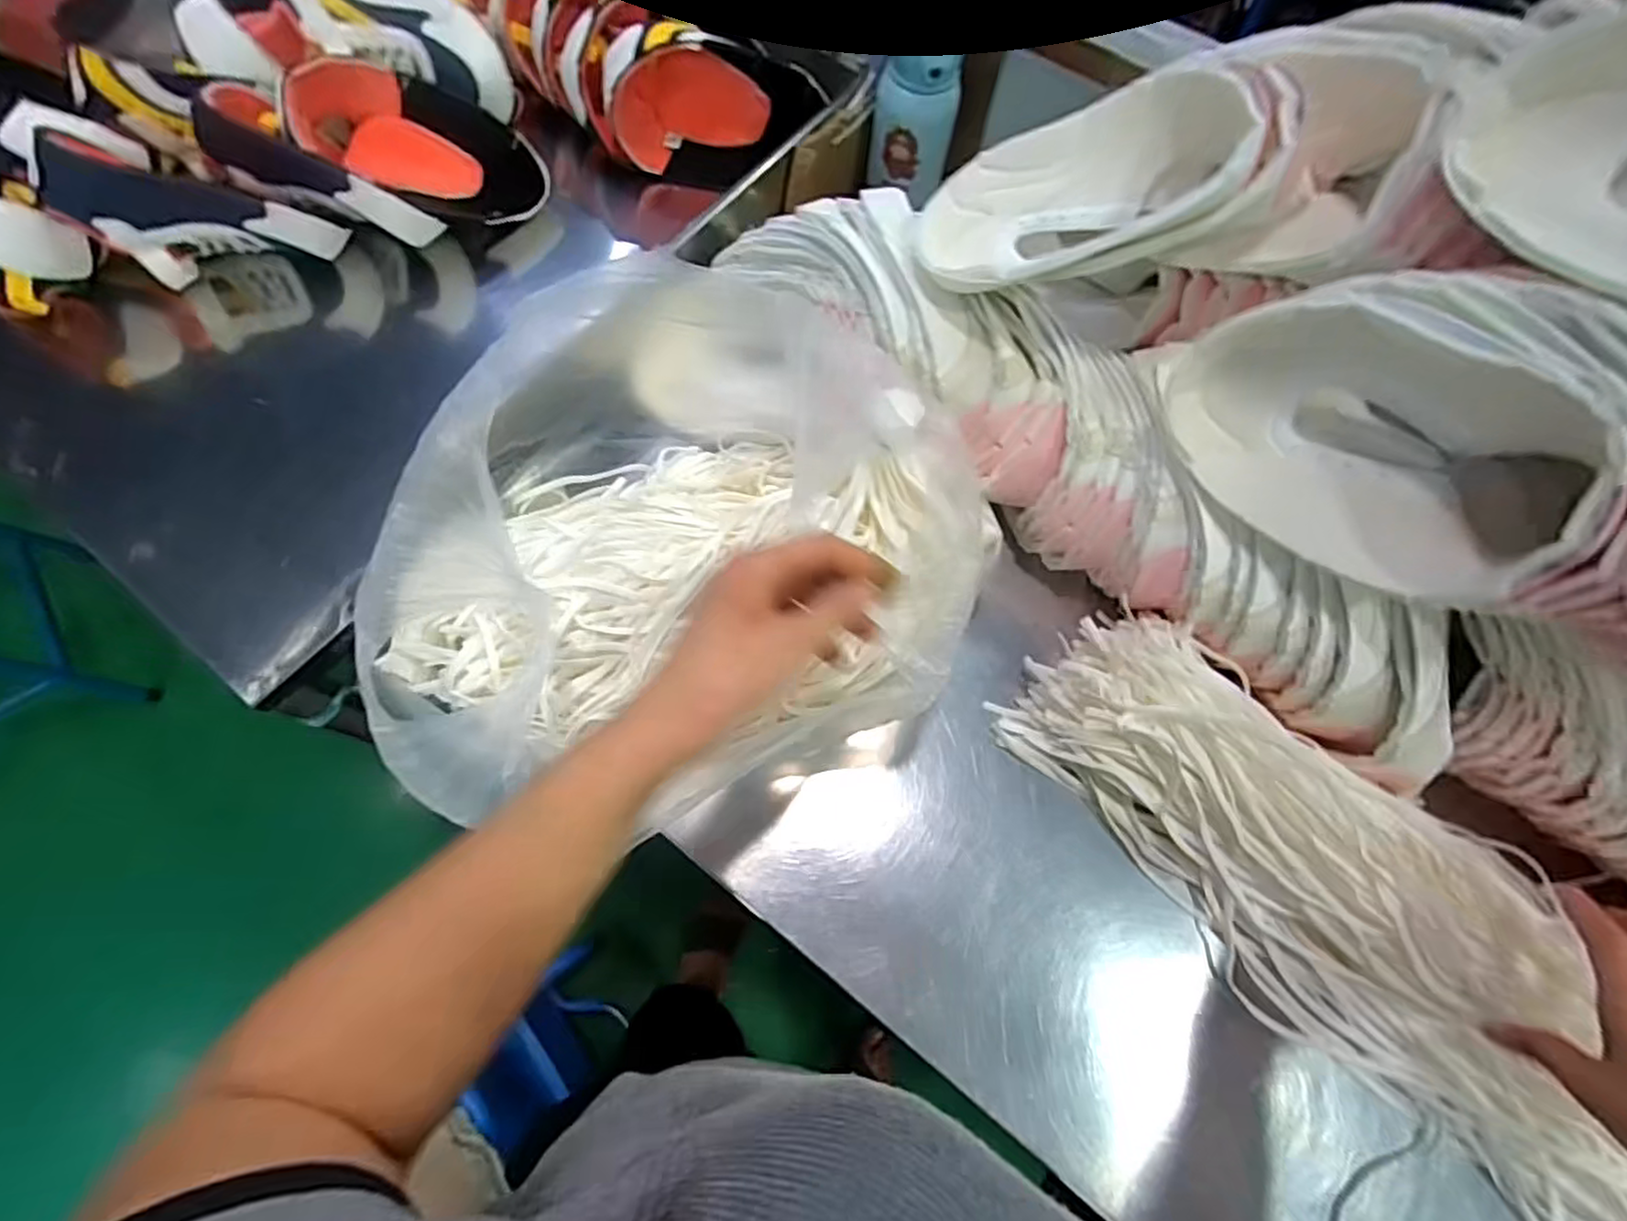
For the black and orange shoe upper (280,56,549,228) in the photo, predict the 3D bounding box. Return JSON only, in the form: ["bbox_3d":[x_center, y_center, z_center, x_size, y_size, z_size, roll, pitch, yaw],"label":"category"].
[{"bbox_3d":[-0.396,-0.465,0.703,0.236,0.075,0.113,17,67,-14],"label":"black and orange shoe upper"}]

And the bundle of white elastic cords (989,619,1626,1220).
[{"bbox_3d":[0.360,0.182,0.480,0.171,0.085,0.462,-41,77,-16],"label":"bundle of white elastic cords"}]

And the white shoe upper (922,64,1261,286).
[{"bbox_3d":[0.185,-0.298,0.482,0.219,0.085,0.127,-13,69,-7],"label":"white shoe upper"}]

